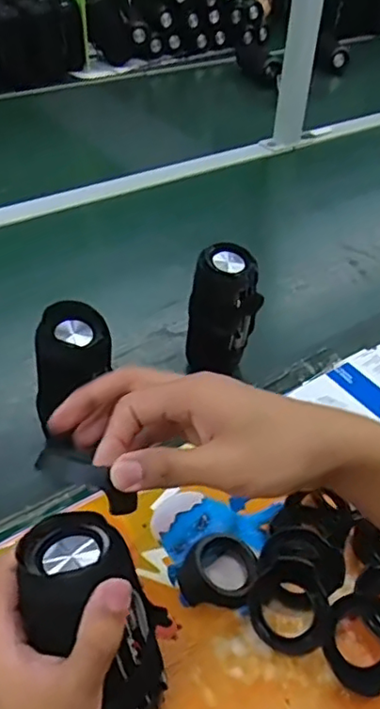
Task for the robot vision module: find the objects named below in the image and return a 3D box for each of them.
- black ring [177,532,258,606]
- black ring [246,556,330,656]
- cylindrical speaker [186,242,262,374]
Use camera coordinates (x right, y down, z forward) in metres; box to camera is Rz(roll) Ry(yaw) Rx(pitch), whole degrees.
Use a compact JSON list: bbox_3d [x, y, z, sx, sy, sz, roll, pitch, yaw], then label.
[{"bbox_3d":[0.023,0.174,0.496,0.058,0.023,0.060,3,42,-2],"label":"black ring"},{"bbox_3d":[0.075,0.193,0.469,0.059,0.024,0.066,12,58,11],"label":"black ring"},{"bbox_3d":[0.036,-0.032,0.660,0.074,0.158,0.067,5,42,1],"label":"cylindrical speaker"}]

